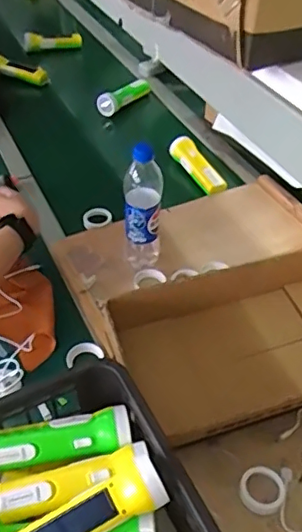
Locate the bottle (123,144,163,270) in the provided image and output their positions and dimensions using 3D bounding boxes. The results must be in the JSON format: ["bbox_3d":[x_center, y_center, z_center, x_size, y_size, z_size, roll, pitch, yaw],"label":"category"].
[{"bbox_3d":[-0.013,-0.093,0.913,0.065,0.229,0.066,-1,43,0],"label":"bottle"}]

